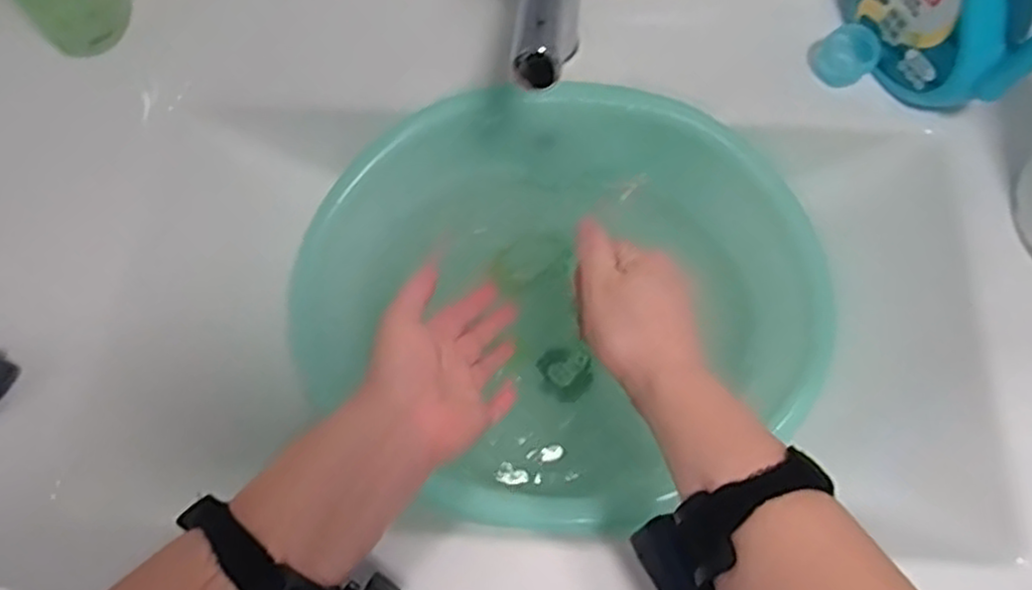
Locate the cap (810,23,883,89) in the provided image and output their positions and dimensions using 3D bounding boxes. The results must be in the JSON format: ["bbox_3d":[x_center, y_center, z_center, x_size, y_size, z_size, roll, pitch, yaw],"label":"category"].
[{"bbox_3d":[0.259,-0.187,0.577,0.044,0.034,0.034,32,72,12],"label":"cap"}]

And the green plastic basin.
[{"bbox_3d":[0.032,0.010,0.580,0.352,0.140,0.323,0,68,0],"label":"green plastic basin"}]

